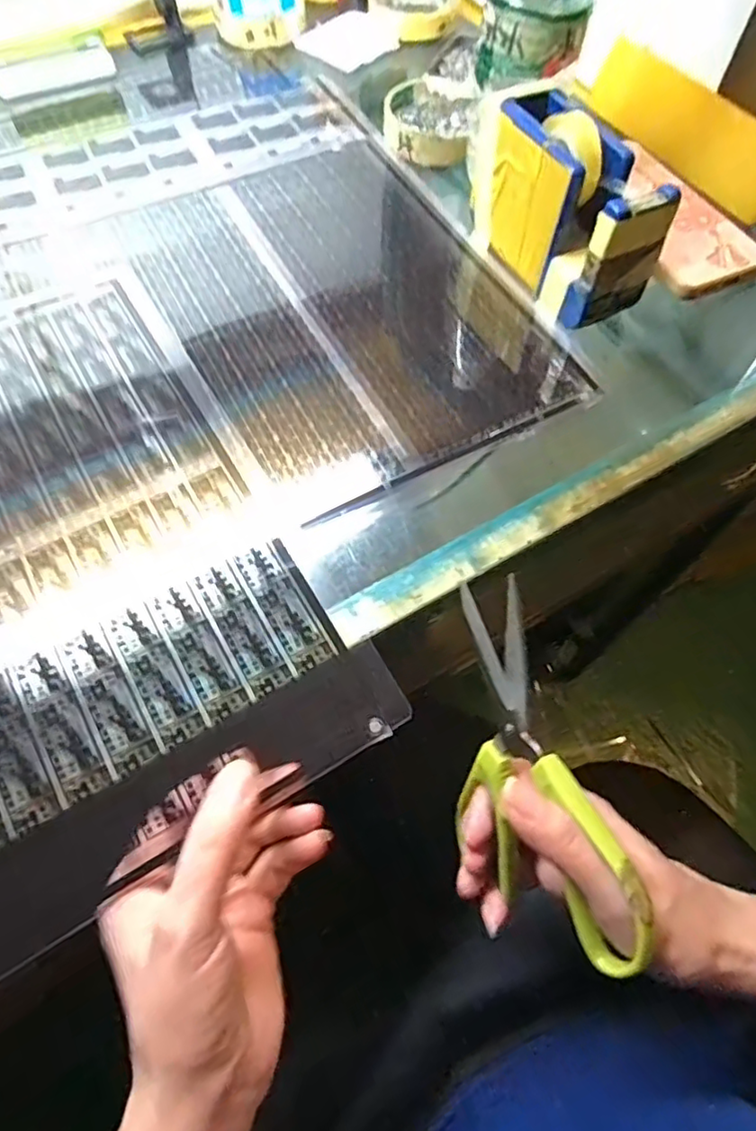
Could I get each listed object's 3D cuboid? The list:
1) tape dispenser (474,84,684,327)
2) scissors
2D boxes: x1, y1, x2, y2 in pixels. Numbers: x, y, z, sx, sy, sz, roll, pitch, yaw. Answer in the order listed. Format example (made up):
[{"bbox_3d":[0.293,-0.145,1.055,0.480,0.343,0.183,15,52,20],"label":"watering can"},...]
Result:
[{"bbox_3d":[0.112,-0.217,0.375,0.050,0.079,0.132,-22,64,-13],"label":"tape dispenser"},{"bbox_3d":[0.063,0.088,0.273,0.013,0.082,0.160,-8,71,-33],"label":"scissors"}]

